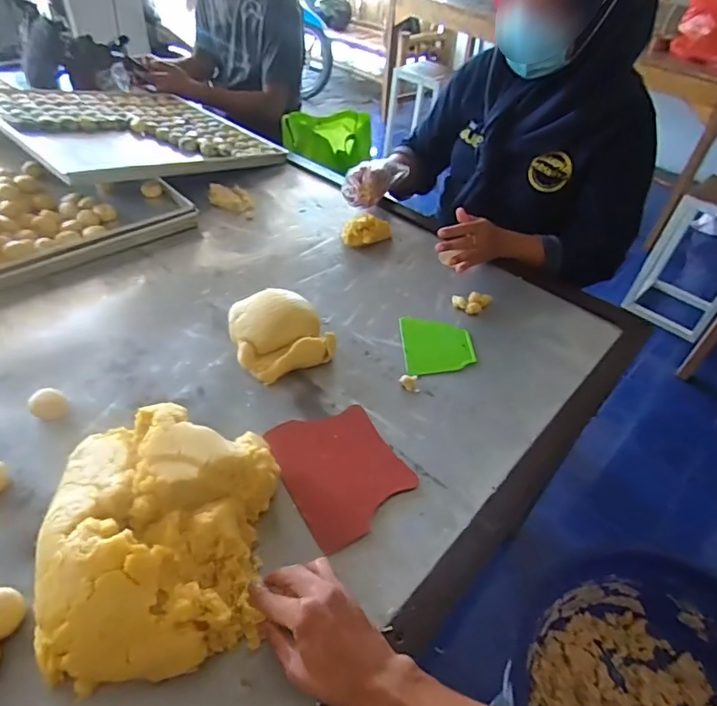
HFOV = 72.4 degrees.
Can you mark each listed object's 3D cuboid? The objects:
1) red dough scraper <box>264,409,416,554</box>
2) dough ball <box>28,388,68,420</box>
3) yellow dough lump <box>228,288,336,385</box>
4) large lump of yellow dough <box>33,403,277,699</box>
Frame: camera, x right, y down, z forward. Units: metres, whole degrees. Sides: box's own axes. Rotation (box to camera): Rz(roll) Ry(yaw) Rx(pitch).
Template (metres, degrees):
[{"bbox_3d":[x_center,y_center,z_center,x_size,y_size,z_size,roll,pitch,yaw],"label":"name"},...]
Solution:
[{"bbox_3d":[-0.021,0.129,0.574,0.131,0.004,0.165,-21,51,-25],"label":"red dough scraper"},{"bbox_3d":[-0.373,0.066,0.595,0.036,0.033,0.037,3,45,-3],"label":"dough ball"},{"bbox_3d":[-0.111,-0.030,0.697,0.128,0.060,0.128,-15,49,-21],"label":"yellow dough lump"},{"bbox_3d":[-0.184,0.162,0.457,0.191,0.075,0.230,1,45,-5],"label":"large lump of yellow dough"}]

